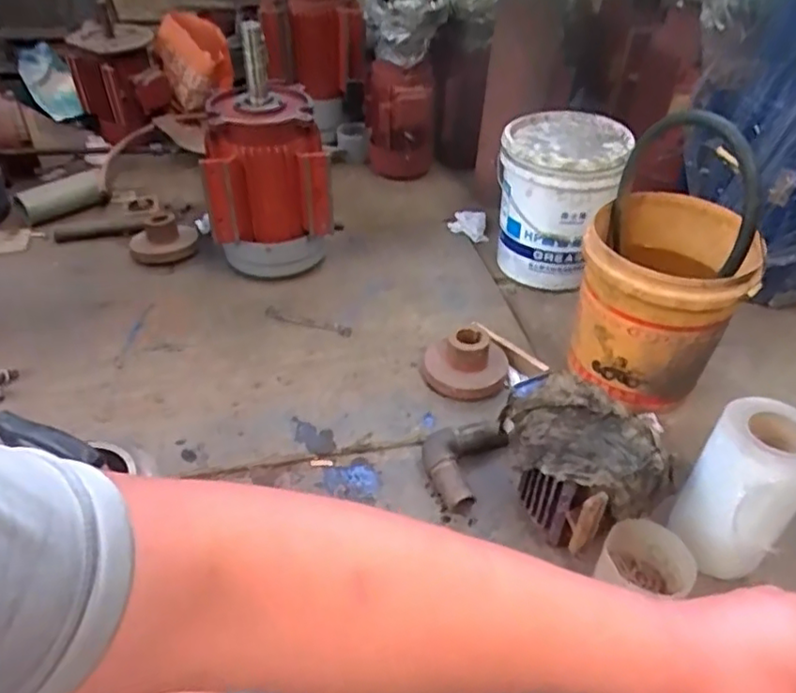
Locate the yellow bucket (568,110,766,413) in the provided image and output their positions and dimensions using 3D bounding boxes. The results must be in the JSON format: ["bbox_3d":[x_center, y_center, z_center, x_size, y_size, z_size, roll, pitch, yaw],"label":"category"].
[{"bbox_3d":[0.473,-0.151,1.134,0.258,0.492,0.266,2,41,-1],"label":"yellow bucket"}]

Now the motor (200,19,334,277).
[{"bbox_3d":[-0.281,-0.381,1.343,0.245,0.507,0.274,-10,43,-15],"label":"motor"}]

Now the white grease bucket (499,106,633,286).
[{"bbox_3d":[0.358,-0.330,1.473,0.254,0.328,0.254,2,41,-1],"label":"white grease bucket"}]

